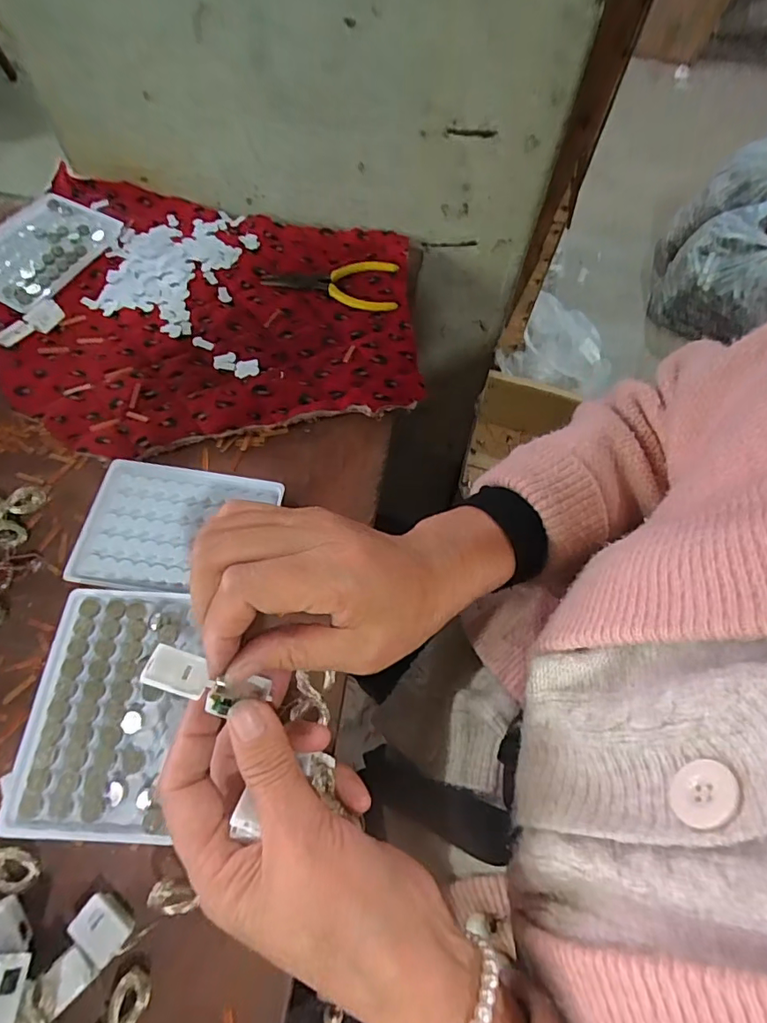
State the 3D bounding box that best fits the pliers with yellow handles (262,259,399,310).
[{"bbox_3d":[-0.046,-0.205,0.455,0.122,0.005,0.059,-4,65,-5],"label":"pliers with yellow handles"}]

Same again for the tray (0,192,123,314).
[{"bbox_3d":[-0.317,-0.242,0.460,0.101,0.008,0.129,24,66,8],"label":"tray"}]

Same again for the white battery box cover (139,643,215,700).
[{"bbox_3d":[-0.092,0.072,0.227,0.029,0.004,0.020,24,39,-10],"label":"white battery box cover"}]

